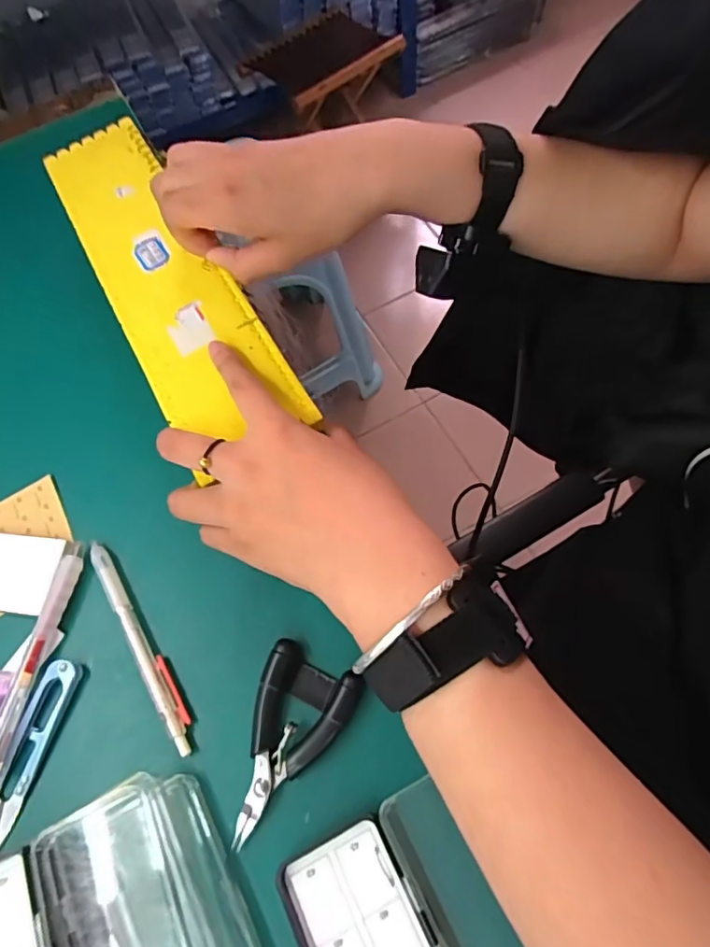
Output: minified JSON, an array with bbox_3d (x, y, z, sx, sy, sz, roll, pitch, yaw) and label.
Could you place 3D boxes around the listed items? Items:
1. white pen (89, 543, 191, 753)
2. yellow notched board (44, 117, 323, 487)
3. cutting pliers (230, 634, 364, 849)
[{"bbox_3d":[-0.127,0.098,0.320,0.014,0.011,0.136,-34,65,-10],"label":"white pen"},{"bbox_3d":[-0.141,-0.146,0.386,0.078,0.017,0.336,-28,65,-15],"label":"yellow notched board"},{"bbox_3d":[-0.039,0.141,0.287,0.052,0.024,0.093,24,69,17],"label":"cutting pliers"}]

